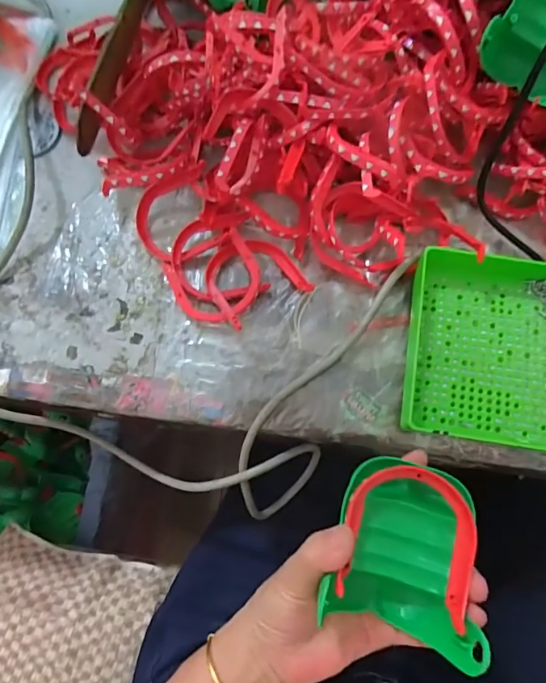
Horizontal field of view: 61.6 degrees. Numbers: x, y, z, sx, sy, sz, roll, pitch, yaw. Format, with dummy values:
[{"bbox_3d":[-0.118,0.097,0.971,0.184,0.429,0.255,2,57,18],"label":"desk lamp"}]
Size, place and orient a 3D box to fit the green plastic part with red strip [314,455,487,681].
[{"bbox_3d":[0.078,0.123,0.273,0.083,0.043,0.093,17,76,3],"label":"green plastic part with red strip"}]

